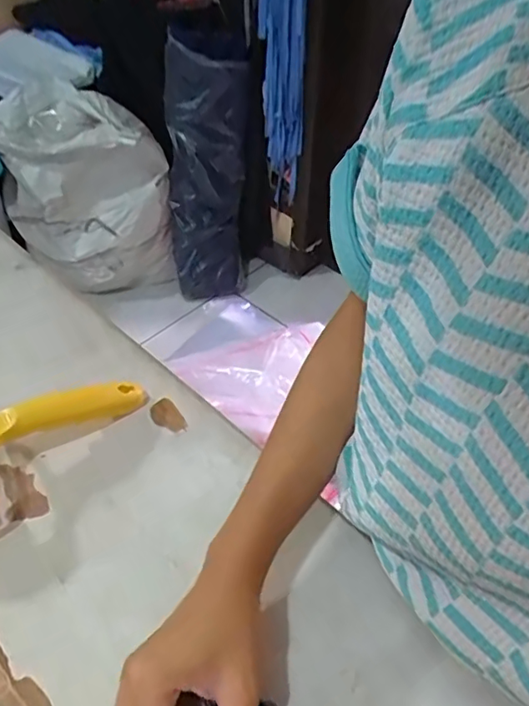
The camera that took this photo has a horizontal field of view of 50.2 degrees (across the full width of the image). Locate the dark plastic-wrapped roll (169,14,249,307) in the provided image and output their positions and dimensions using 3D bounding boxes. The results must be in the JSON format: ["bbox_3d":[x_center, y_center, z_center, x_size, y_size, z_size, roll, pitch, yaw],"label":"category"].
[{"bbox_3d":[-0.163,-0.516,1.631,0.218,0.730,0.180,2,21,2],"label":"dark plastic-wrapped roll"}]

